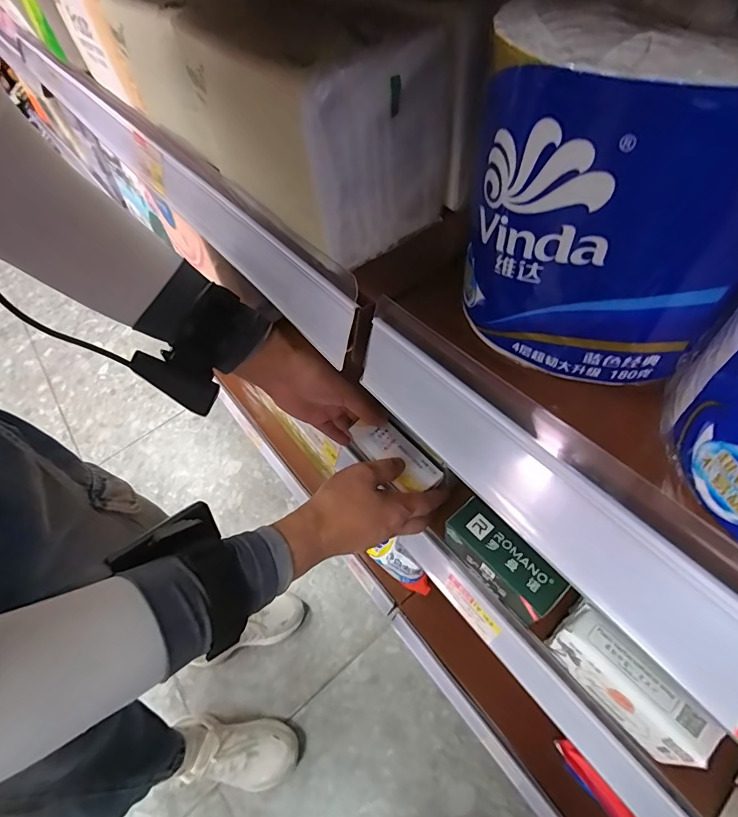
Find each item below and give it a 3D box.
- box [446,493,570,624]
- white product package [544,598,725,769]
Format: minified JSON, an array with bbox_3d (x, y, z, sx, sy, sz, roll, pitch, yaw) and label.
[{"bbox_3d":[0.110,0.132,0.364,0.034,0.060,0.097,-36,58,-16],"label":"box"},{"bbox_3d":[0.183,0.197,0.310,0.032,0.051,0.102,-36,58,-17],"label":"white product package"}]

